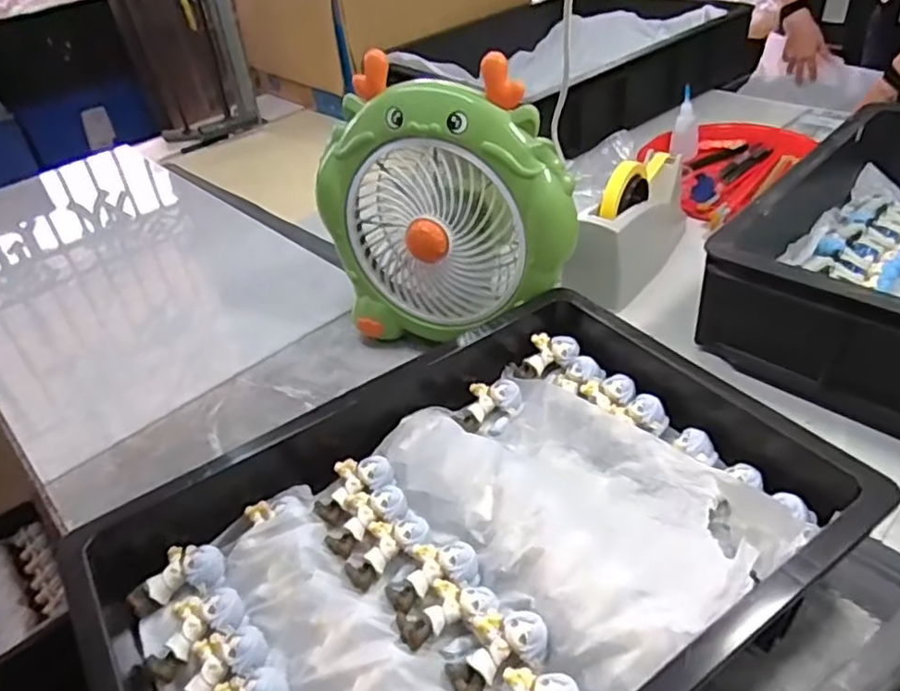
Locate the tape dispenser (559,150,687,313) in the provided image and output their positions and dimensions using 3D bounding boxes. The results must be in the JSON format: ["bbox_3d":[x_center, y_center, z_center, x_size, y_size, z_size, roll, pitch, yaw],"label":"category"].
[{"bbox_3d":[0.218,-0.152,0.761,0.076,0.120,0.229,24,48,34],"label":"tape dispenser"}]

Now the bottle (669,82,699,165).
[{"bbox_3d":[0.347,-0.321,0.961,0.038,0.088,0.054,11,42,22],"label":"bottle"}]

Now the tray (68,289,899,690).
[{"bbox_3d":[0.011,0.125,0.456,0.467,0.064,0.350,-27,42,-23],"label":"tray"}]

